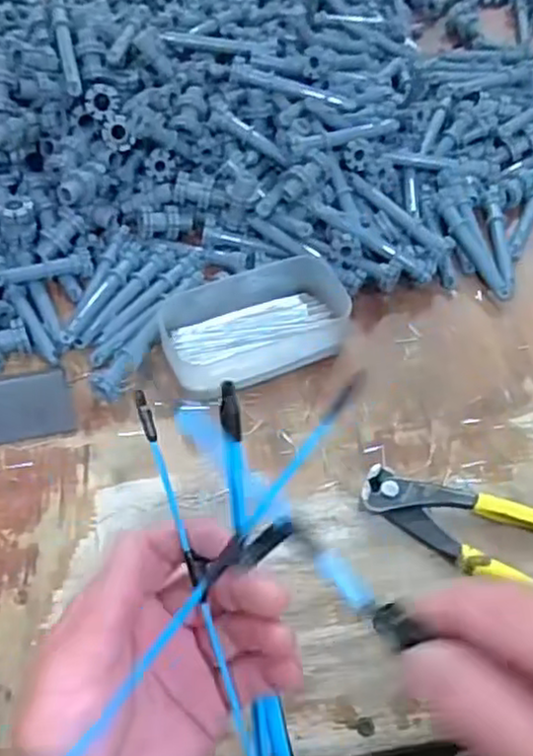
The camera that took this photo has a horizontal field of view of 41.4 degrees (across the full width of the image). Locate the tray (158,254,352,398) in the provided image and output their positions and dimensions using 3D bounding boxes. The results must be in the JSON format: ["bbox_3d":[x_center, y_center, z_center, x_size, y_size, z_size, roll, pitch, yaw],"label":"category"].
[{"bbox_3d":[-0.003,-0.036,0.462,0.128,0.023,0.072,-21,58,-17],"label":"tray"}]

